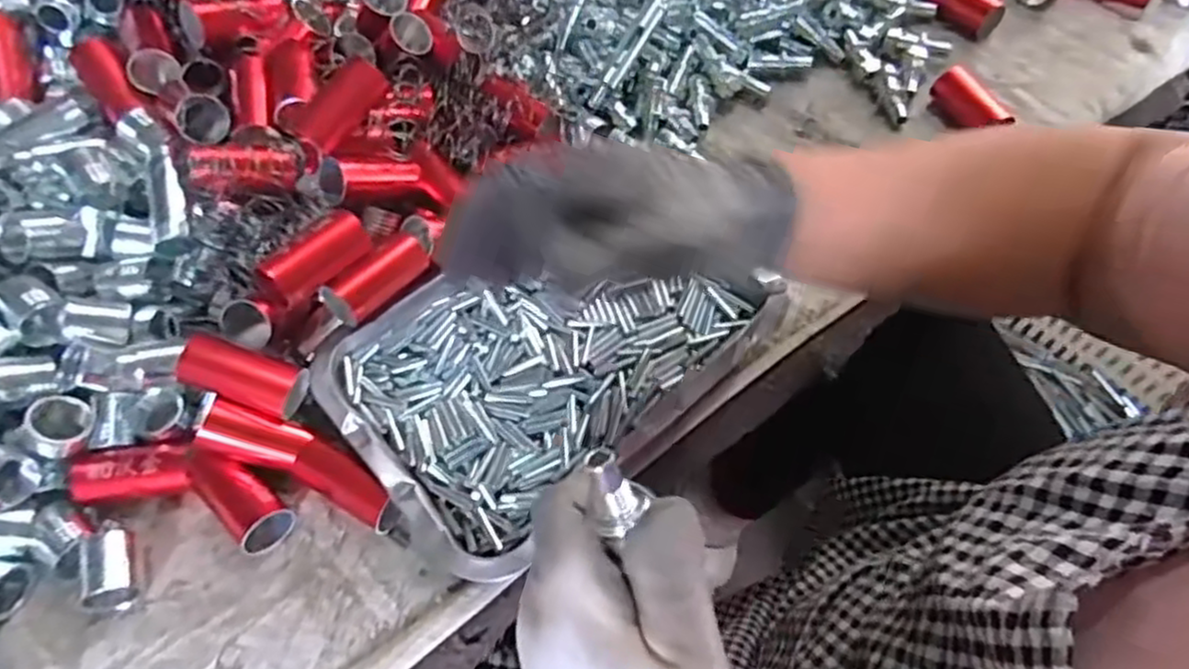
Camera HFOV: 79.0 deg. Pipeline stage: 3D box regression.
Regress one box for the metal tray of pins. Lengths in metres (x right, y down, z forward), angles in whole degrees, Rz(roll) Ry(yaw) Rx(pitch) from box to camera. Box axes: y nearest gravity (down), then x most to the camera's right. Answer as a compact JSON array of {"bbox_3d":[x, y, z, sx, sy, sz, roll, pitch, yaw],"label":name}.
[{"bbox_3d":[-0.033,0.011,0.437,0.240,0.032,0.171,-40,67,-21],"label":"metal tray of pins"}]

